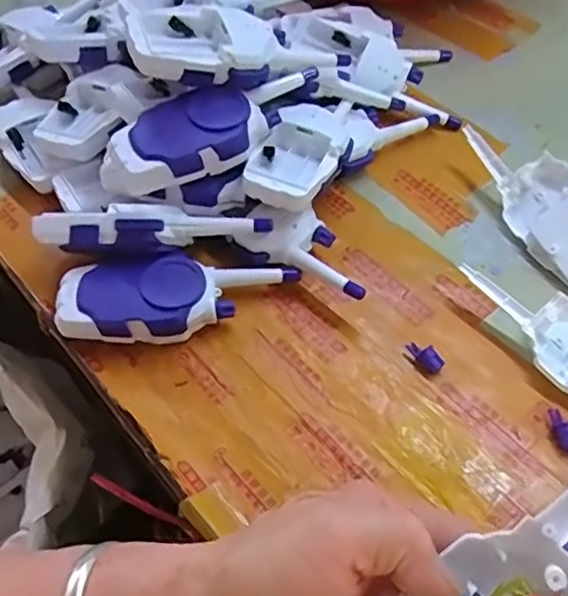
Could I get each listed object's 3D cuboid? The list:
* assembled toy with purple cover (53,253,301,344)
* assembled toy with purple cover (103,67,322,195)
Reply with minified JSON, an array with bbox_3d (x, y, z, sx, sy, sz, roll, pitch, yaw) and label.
[{"bbox_3d":[-0.074,0.001,0.439,0.168,0.038,0.059,-5,55,-1],"label":"assembled toy with purple cover"},{"bbox_3d":[-0.049,-0.120,0.455,0.178,0.047,0.063,-19,56,-10],"label":"assembled toy with purple cover"}]

